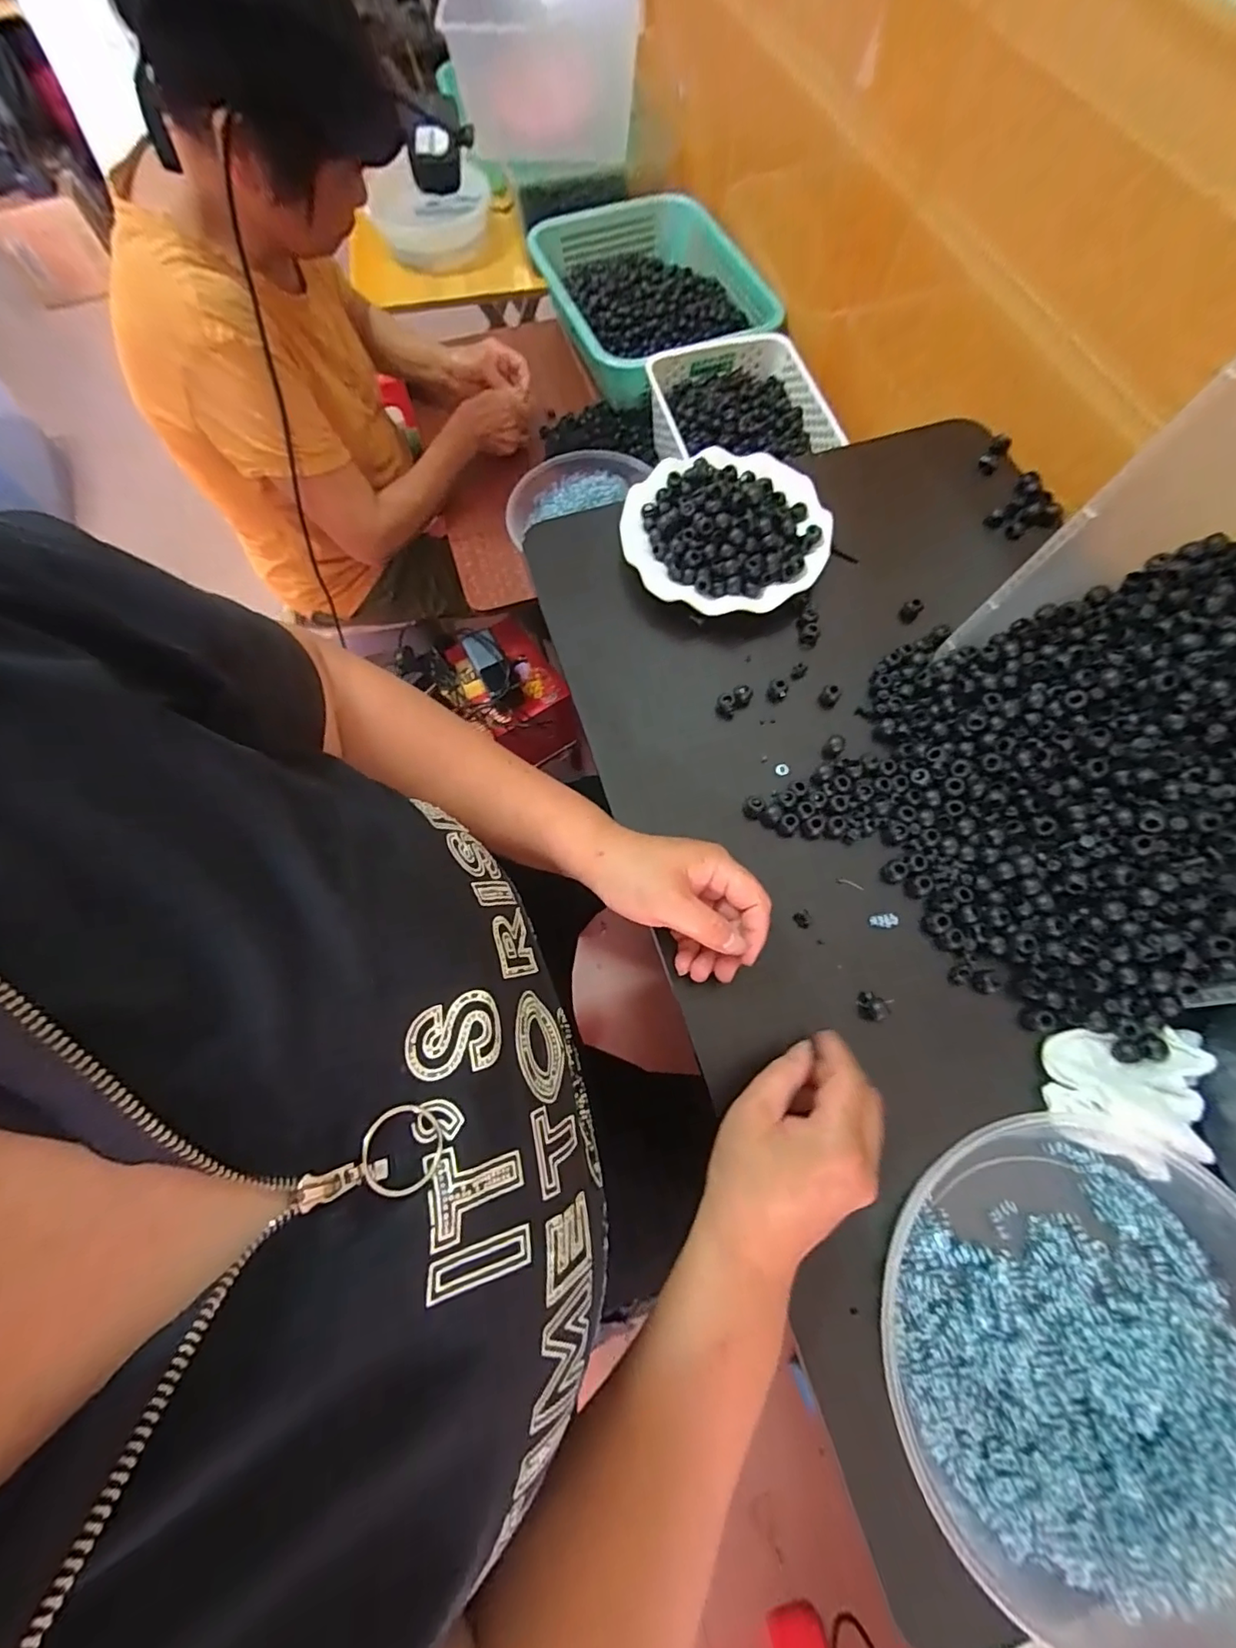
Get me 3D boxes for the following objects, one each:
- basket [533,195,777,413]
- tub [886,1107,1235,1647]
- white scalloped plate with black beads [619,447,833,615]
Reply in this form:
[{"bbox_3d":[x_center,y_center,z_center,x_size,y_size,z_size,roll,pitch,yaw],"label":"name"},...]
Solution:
[{"bbox_3d":[0.037,-0.864,0.905,0.291,0.099,0.458,-20,71,-6],"label":"basket"},{"bbox_3d":[0.254,0.285,0.300,0.215,0.041,0.229,10,71,5],"label":"tub"},{"bbox_3d":[0.097,-0.267,0.499,0.180,0.041,0.162,6,70,3],"label":"white scalloped plate with black beads"}]

